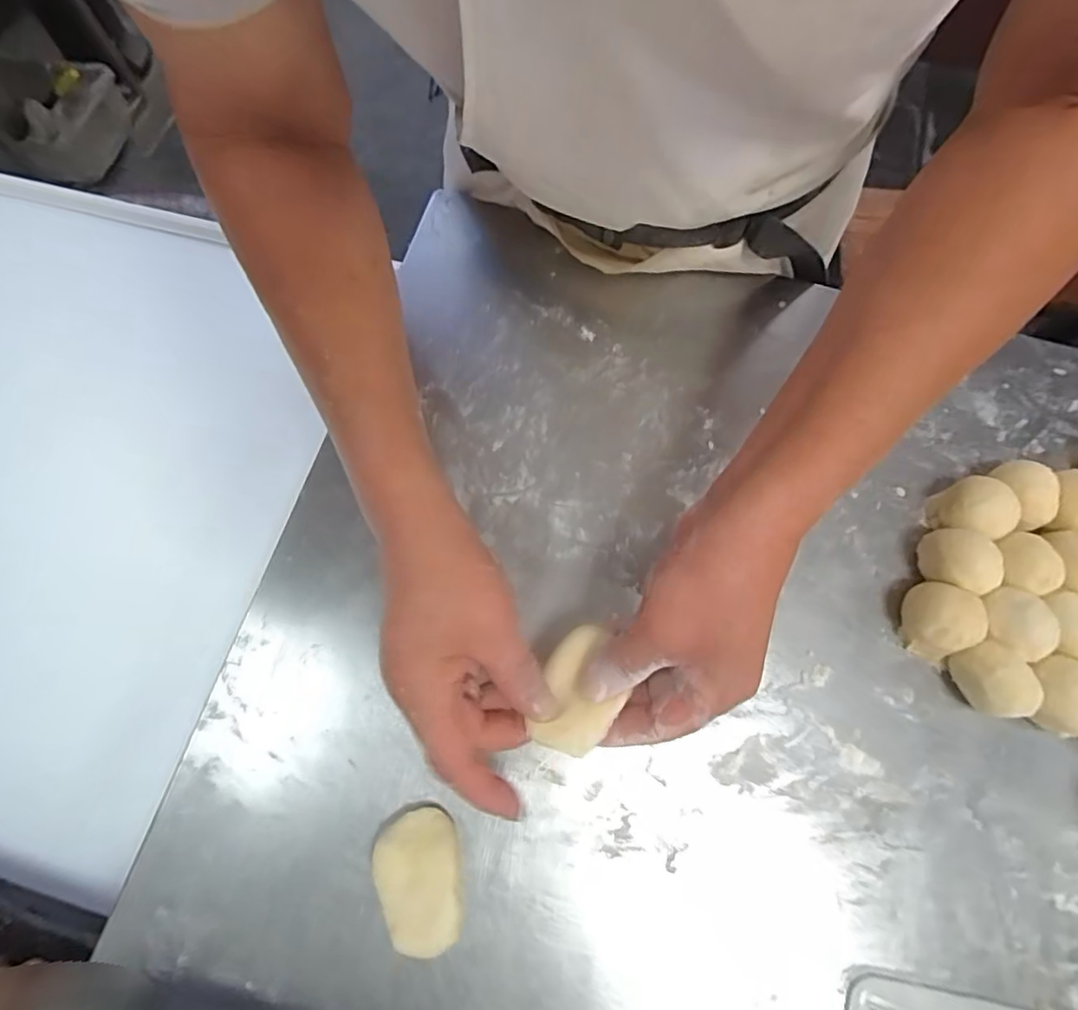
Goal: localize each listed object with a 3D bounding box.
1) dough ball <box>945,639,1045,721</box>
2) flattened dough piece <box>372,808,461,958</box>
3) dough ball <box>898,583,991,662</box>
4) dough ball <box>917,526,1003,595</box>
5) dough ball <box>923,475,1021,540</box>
[{"bbox_3d":[0.271,0.103,0.334,0.030,0.040,0.042,-17,72,-5],"label":"dough ball"},{"bbox_3d":[-0.066,0.204,0.304,0.043,0.023,0.065,-8,72,-2],"label":"flattened dough piece"},{"bbox_3d":[0.246,0.072,0.341,0.034,0.036,0.041,29,74,10],"label":"dough ball"},{"bbox_3d":[0.266,0.037,0.355,0.034,0.034,0.037,0,72,0],"label":"dough ball"},{"bbox_3d":[0.284,0.004,0.366,0.040,0.036,0.043,0,72,0],"label":"dough ball"}]

